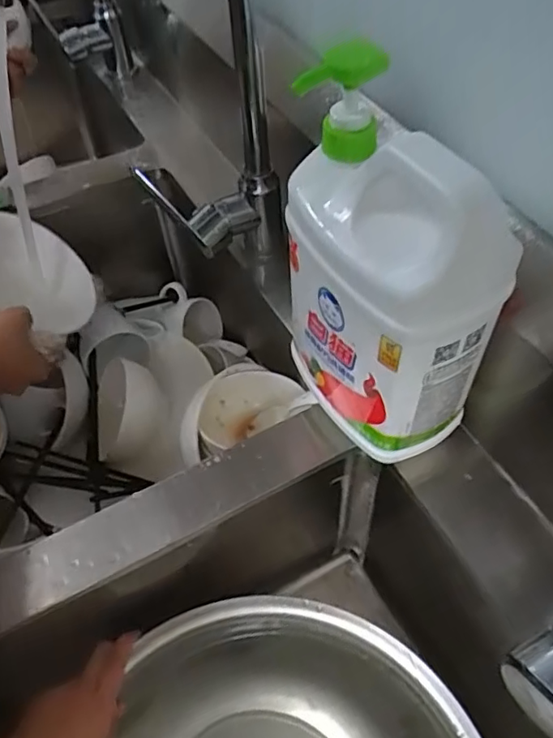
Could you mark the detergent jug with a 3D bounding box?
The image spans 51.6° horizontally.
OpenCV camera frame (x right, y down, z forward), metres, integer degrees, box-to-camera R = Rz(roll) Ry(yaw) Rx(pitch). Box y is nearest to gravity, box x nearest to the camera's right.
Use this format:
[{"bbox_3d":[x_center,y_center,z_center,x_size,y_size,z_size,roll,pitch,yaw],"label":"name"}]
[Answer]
[{"bbox_3d":[0.068,-0.053,0.363,0.076,0.235,0.129,-23,55,-15],"label":"detergent jug"}]

